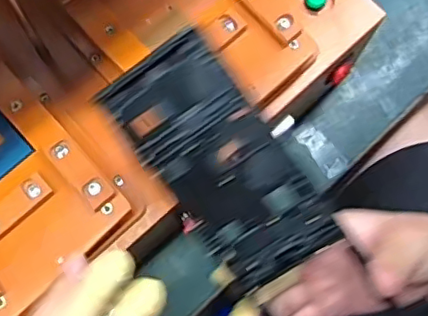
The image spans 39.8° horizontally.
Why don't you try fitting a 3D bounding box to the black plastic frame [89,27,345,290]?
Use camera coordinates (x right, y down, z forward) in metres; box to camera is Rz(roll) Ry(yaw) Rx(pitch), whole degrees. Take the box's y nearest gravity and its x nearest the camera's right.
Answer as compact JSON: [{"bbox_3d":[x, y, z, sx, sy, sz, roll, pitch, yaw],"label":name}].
[{"bbox_3d":[0.005,0.006,0.341,0.070,0.007,0.148,-36,101,13],"label":"black plastic frame"}]

